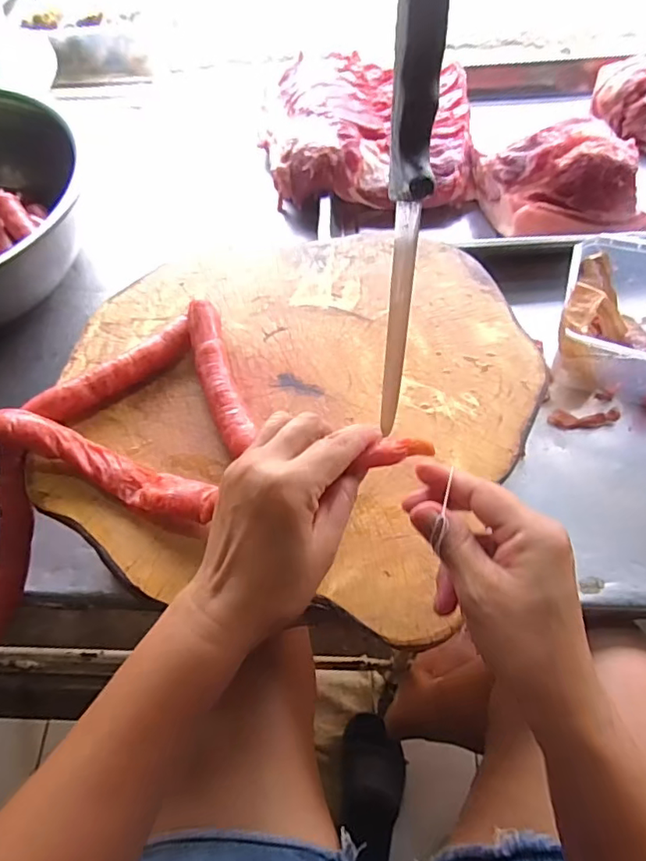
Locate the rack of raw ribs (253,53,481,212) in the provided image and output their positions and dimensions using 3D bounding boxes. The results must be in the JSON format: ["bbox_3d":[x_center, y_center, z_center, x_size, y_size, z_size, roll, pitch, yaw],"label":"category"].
[{"bbox_3d":[0.053,-0.411,0.723,0.287,0.067,0.253,1,61,3],"label":"rack of raw ribs"}]

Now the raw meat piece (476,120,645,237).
[{"bbox_3d":[0.287,-0.288,0.638,0.172,0.092,0.123,-6,61,-1],"label":"raw meat piece"}]

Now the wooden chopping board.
[{"bbox_3d":[-0.023,-0.044,0.456,0.392,0.036,0.373,8,62,6],"label":"wooden chopping board"}]

